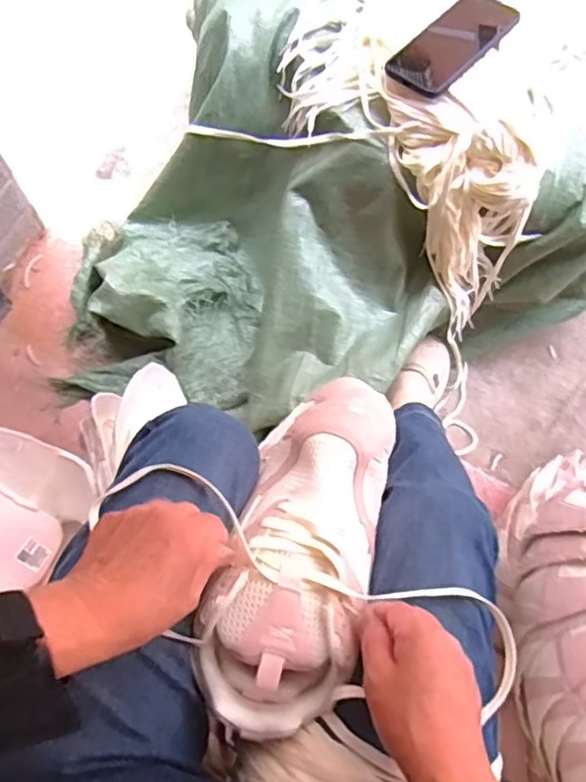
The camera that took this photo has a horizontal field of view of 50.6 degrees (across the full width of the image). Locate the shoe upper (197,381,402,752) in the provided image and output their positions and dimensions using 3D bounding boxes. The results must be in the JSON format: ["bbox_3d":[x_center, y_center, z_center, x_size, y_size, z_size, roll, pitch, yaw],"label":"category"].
[{"bbox_3d":[0.015,0.104,0.474,0.107,0.078,0.284,19,63,4],"label":"shoe upper"}]

